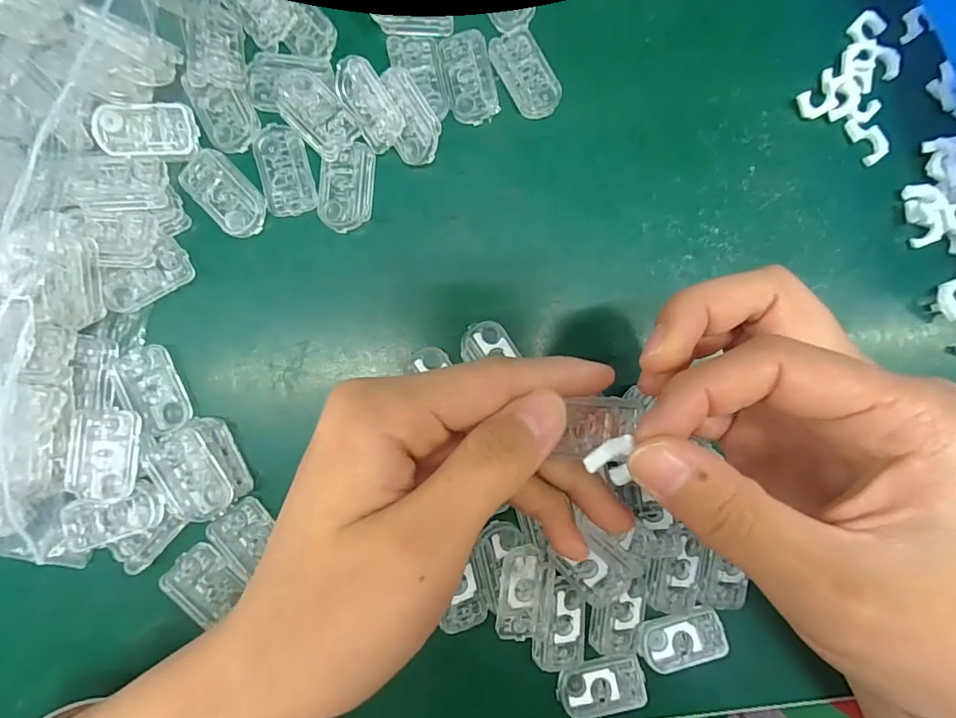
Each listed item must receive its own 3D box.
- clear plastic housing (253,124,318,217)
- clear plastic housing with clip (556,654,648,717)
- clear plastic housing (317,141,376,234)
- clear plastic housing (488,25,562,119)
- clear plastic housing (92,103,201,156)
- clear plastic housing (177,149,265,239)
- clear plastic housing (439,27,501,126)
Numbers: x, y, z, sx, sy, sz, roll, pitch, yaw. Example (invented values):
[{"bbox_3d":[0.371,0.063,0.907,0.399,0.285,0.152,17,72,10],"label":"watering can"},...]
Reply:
[{"bbox_3d":[-0.081,-0.080,0.198,0.020,0.004,0.037,-14,87,-4],"label":"clear plastic housing"},{"bbox_3d":[0.053,0.141,0.201,0.037,0.004,0.022,-11,87,-4],"label":"clear plastic housing with clip"},{"bbox_3d":[-0.056,-0.073,0.201,0.022,0.004,0.036,5,85,-3],"label":"clear plastic housing"},{"bbox_3d":[0.022,-0.125,0.206,0.022,0.004,0.038,-32,88,-5],"label":"clear plastic housing"},{"bbox_3d":[-0.133,-0.092,0.190,0.035,0.007,0.019,-3,86,-4],"label":"clear plastic housing"},{"bbox_3d":[-0.105,-0.068,0.196,0.021,0.004,0.038,-43,89,-5],"label":"clear plastic housing"},{"bbox_3d":[-0.003,-0.122,0.204,0.020,0.004,0.037,-13,87,-4],"label":"clear plastic housing"}]

